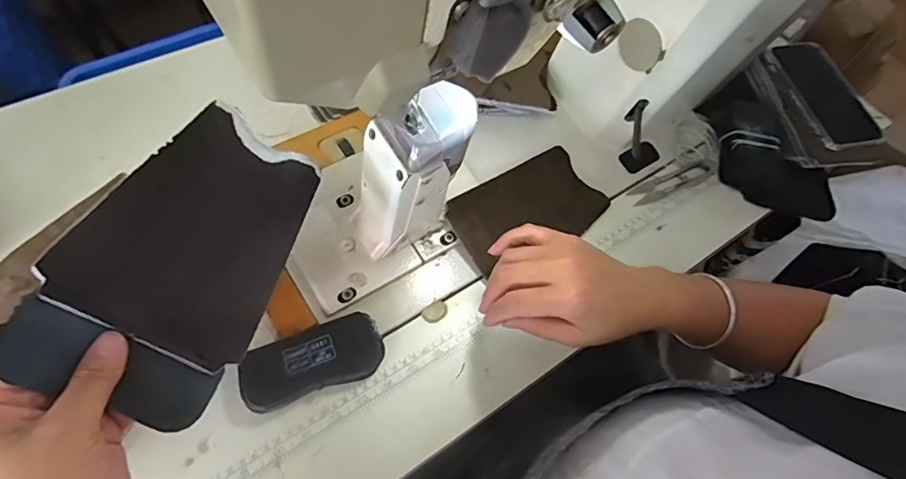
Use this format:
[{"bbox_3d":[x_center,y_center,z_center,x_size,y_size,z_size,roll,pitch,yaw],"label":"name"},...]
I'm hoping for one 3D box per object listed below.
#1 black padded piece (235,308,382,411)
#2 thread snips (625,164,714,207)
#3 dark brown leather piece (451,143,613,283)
[{"bbox_3d":[-0.120,0.102,0.419,0.116,0.027,0.055,-16,64,-14],"label":"black padded piece"},{"bbox_3d":[0.250,-0.064,0.556,0.111,0.005,0.029,-21,65,-16],"label":"thread snips"},{"bbox_3d":[0.079,-0.034,0.507,0.170,0.011,0.092,-27,80,-26],"label":"dark brown leather piece"}]

